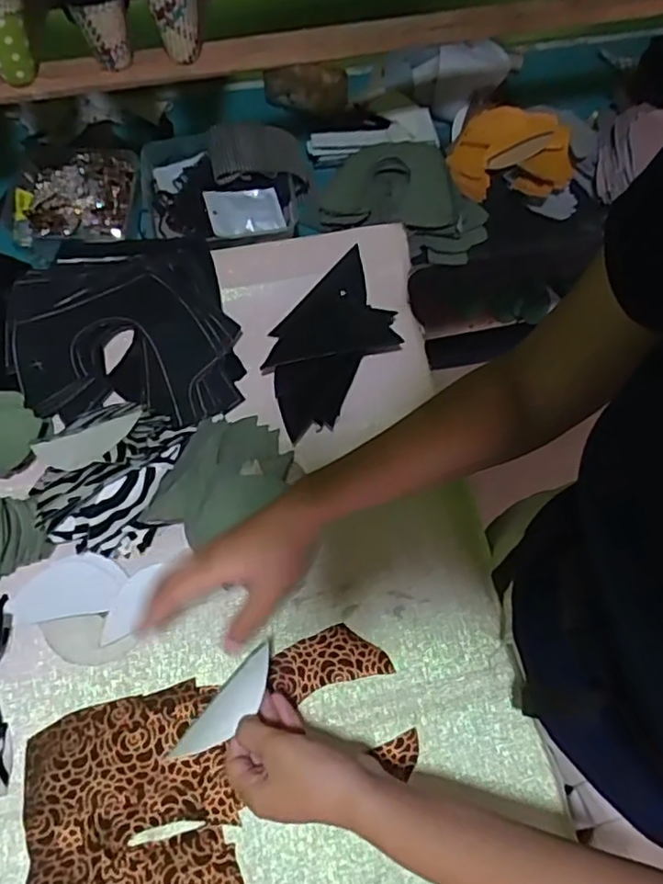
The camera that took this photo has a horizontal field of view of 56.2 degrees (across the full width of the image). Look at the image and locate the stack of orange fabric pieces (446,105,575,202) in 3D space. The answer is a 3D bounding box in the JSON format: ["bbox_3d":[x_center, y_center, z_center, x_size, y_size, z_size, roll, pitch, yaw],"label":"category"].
[{"bbox_3d":[0.263,-0.417,0.901,0.174,0.057,0.142,16,65,6],"label":"stack of orange fabric pieces"}]

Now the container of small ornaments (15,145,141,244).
[{"bbox_3d":[-0.340,-0.326,0.827,0.151,0.040,0.146,-2,65,-2],"label":"container of small ornaments"}]

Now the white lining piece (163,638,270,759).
[{"bbox_3d":[-0.075,0.193,0.459,0.043,0.006,0.097,5,47,42],"label":"white lining piece"}]

